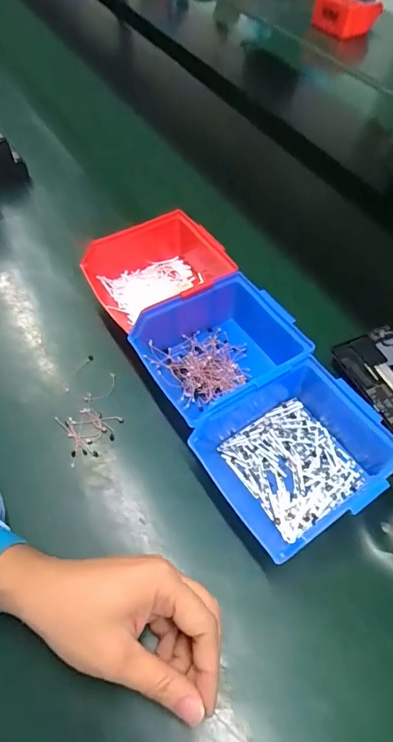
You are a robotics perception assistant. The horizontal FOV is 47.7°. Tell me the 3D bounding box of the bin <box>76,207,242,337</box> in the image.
[{"bbox_3d":[-0.030,-0.107,0.499,0.169,0.070,0.119,-21,59,-19],"label":"bin"}]

